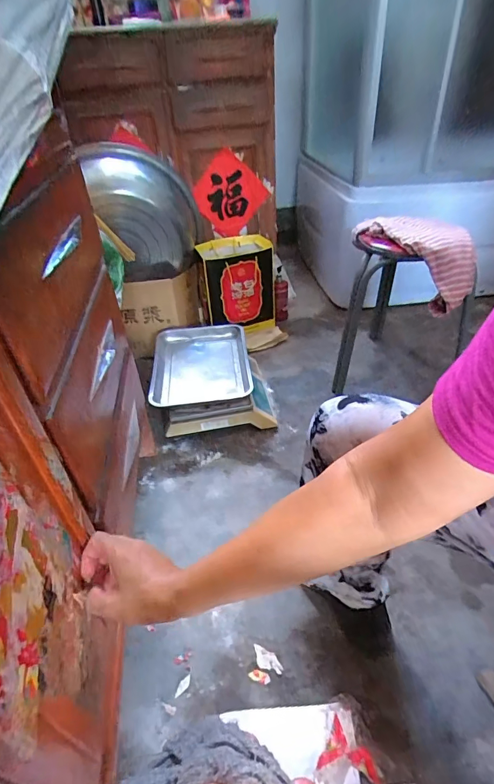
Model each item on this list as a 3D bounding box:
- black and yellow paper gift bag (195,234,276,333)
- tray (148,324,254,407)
[{"bbox_3d":[-0.025,-0.382,1.515,0.259,0.318,0.159,-12,39,-10],"label":"black and yellow paper gift bag"},{"bbox_3d":[-0.138,-0.085,1.249,0.285,0.058,0.380,-5,38,-2],"label":"tray"}]

